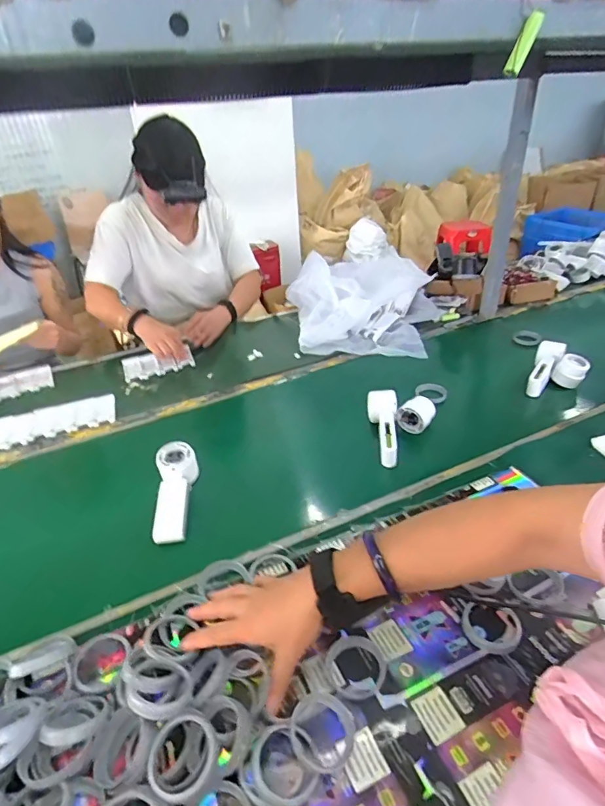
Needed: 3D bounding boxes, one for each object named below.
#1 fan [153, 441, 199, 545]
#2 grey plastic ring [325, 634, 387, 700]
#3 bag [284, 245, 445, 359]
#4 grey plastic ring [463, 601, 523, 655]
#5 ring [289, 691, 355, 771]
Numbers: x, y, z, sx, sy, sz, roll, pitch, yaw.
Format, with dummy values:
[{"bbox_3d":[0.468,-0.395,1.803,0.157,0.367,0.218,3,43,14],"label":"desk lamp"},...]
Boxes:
[{"bbox_3d":[-0.194,0.136,0.690,0.058,0.032,0.168,-6,47,-3],"label":"fan"},{"bbox_3d":[0.053,0.269,0.463,0.061,0.010,0.060,-3,33,2],"label":"grey plastic ring"},{"bbox_3d":[0.158,-0.259,1.150,0.373,0.146,0.360,-2,33,2],"label":"bag"},{"bbox_3d":[0.207,0.243,0.492,0.062,0.009,0.055,5,34,13],"label":"grey plastic ring"},{"bbox_3d":[0.018,0.303,0.419,0.058,0.013,0.059,-3,33,2],"label":"ring"}]

